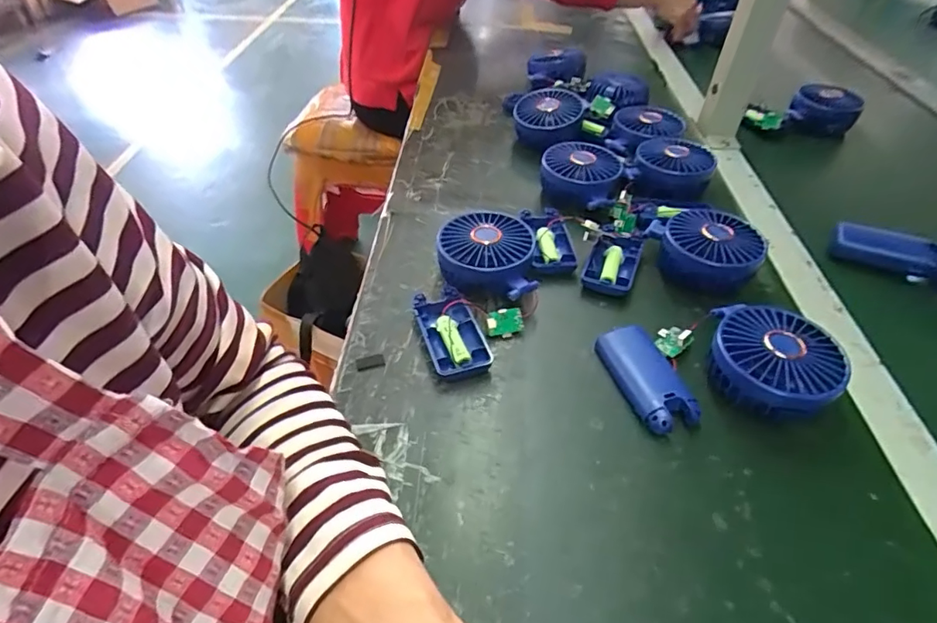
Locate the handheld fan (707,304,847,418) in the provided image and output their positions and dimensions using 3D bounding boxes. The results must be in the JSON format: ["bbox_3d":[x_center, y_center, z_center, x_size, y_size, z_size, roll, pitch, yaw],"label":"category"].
[{"bbox_3d":[0.230,0.039,0.393,0.091,0.044,0.092,18,48,17],"label":"handheld fan"}]

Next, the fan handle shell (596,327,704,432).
[{"bbox_3d":[0.137,0.051,0.403,0.043,0.018,0.095,-11,46,-11],"label":"fan handle shell"}]

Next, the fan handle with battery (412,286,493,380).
[{"bbox_3d":[-0.015,0.018,0.428,0.043,0.016,0.095,-14,47,-14],"label":"fan handle with battery"}]

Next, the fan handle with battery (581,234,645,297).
[{"bbox_3d":[0.140,-0.047,0.500,0.047,0.020,0.076,18,48,16],"label":"fan handle with battery"}]

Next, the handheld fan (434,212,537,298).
[{"bbox_3d":[0.015,-0.051,0.480,0.085,0.046,0.098,-1,45,-2],"label":"handheld fan"}]

